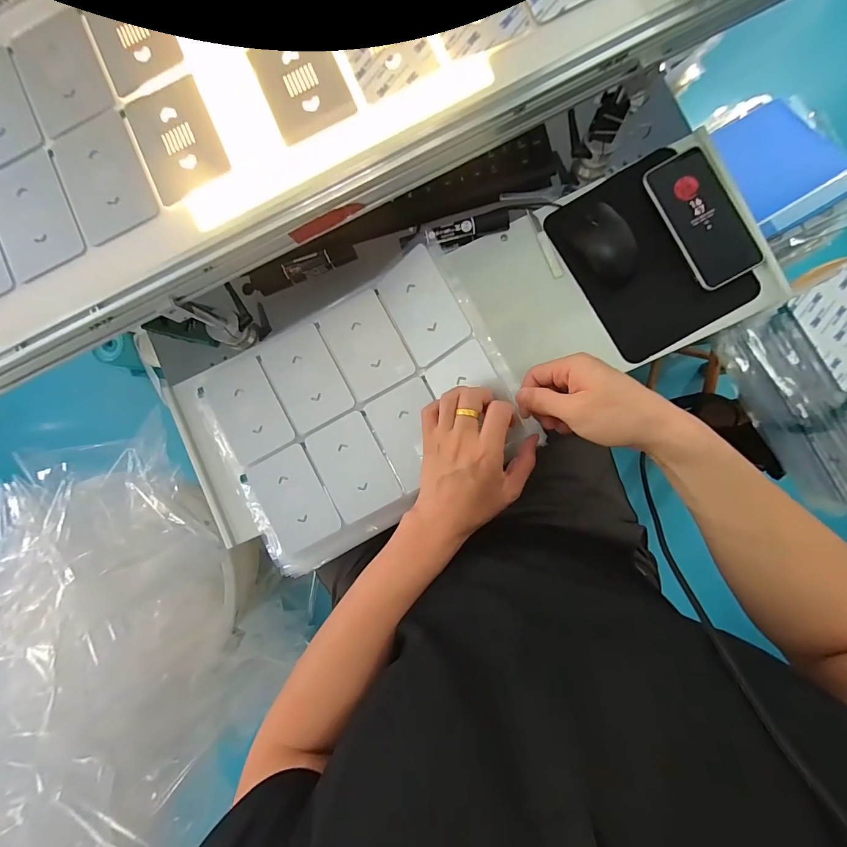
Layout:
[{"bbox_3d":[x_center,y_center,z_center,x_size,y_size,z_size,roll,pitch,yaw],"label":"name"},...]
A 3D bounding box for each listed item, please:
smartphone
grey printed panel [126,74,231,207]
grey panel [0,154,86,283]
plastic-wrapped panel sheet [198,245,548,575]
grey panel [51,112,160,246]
[{"bbox_3d":[0.338,-0.248,0.460,0.082,0.010,0.162,-27,85,4],"label":"smartphone"},{"bbox_3d":[-0.238,-0.276,0.367,0.076,0.004,0.109,-24,87,4],"label":"grey printed panel"},{"bbox_3d":[-0.393,-0.207,0.382,0.083,0.006,0.117,-24,87,4],"label":"grey panel"},{"bbox_3d":[-0.076,-0.006,0.446,0.339,0.029,0.258,-29,85,10],"label":"plastic-wrapped panel sheet"},{"bbox_3d":[-0.314,-0.243,0.373,0.081,0.004,0.119,-24,87,4],"label":"grey panel"}]

